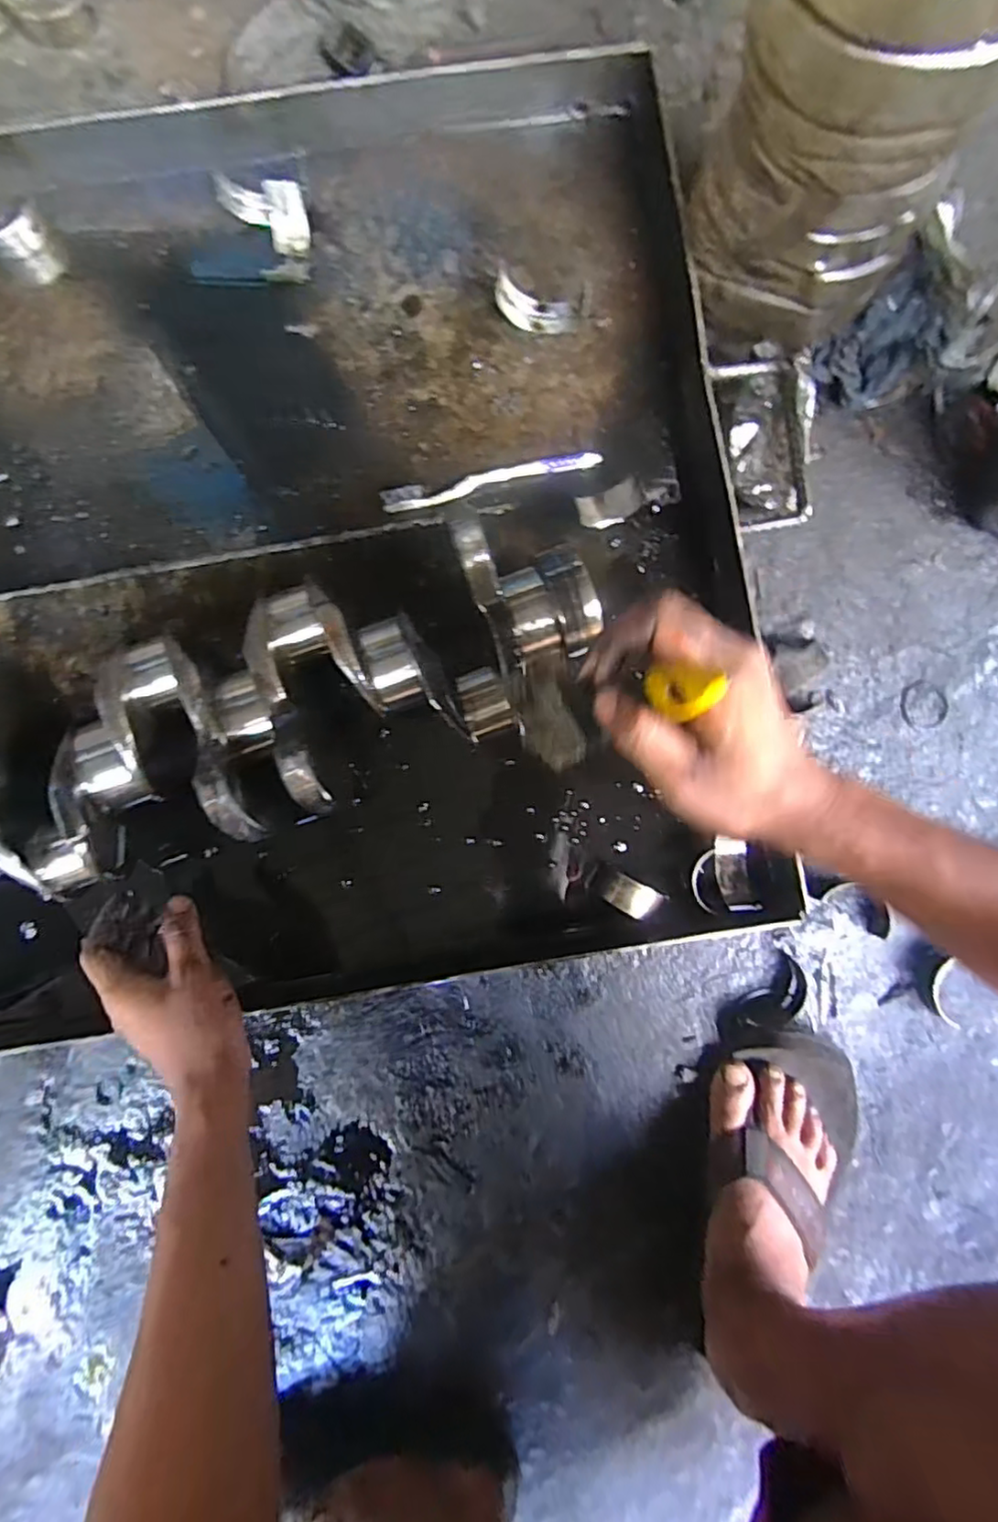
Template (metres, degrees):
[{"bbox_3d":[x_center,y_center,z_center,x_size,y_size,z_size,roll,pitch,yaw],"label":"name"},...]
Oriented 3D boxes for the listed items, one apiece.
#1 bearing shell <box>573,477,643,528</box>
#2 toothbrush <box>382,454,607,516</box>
[{"bbox_3d":[0.090,-0.207,0.522,0.051,0.017,0.027,-16,91,-3],"label":"bearing shell"},{"bbox_3d":[-0.006,-0.226,0.522,0.178,0.015,0.018,-13,91,-3],"label":"toothbrush"}]

